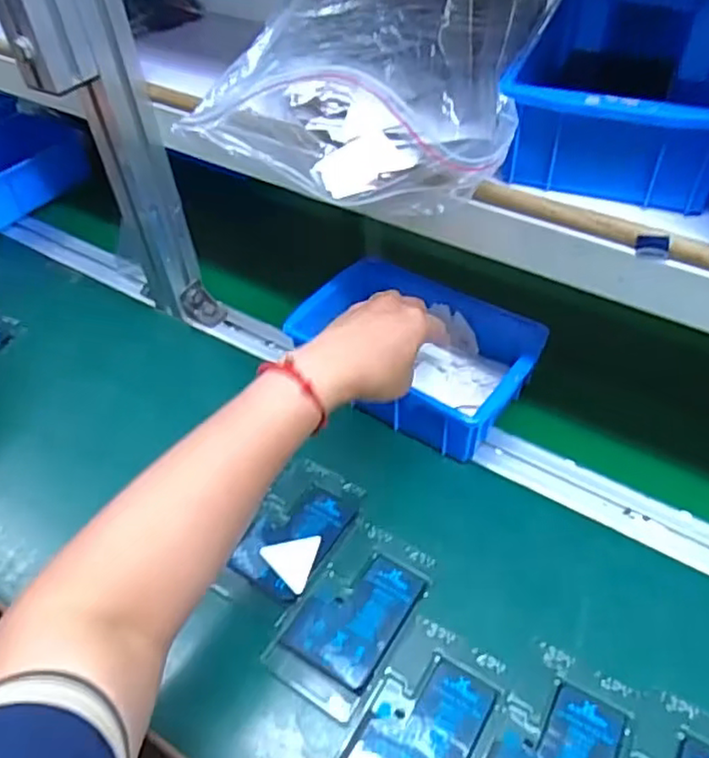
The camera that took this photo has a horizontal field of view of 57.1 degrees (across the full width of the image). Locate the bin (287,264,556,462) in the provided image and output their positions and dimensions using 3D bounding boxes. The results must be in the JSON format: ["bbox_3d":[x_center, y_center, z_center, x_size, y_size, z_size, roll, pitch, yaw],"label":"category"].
[{"bbox_3d":[0.053,-0.027,0.585,0.199,0.062,0.133,26,52,22],"label":"bin"}]

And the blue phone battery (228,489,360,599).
[{"bbox_3d":[-0.046,0.124,0.504,0.062,0.008,0.090,25,53,24],"label":"blue phone battery"}]

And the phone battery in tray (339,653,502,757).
[{"bbox_3d":[0.036,0.227,0.407,0.071,0.014,0.111,24,52,23],"label":"phone battery in tray"}]

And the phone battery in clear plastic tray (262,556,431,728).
[{"bbox_3d":[-0.005,0.171,0.459,0.074,0.013,0.110,27,54,25],"label":"phone battery in clear plastic tray"}]

